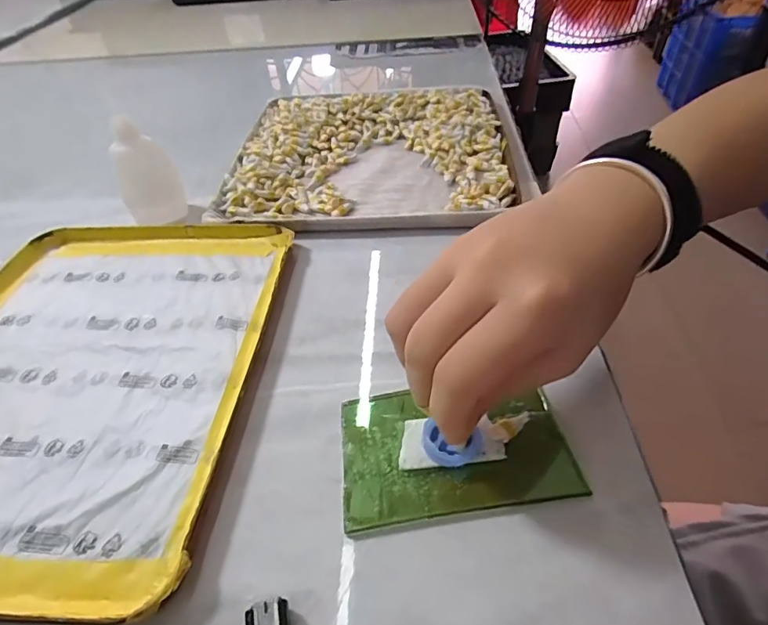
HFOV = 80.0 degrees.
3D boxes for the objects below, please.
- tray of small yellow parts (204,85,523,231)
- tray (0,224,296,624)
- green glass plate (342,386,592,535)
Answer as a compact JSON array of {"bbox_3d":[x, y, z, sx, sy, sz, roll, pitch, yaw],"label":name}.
[{"bbox_3d":[-0.014,-0.146,0.411,0.238,0.018,0.225,-3,46,2],"label":"tray of small yellow parts"},{"bbox_3d":[-0.173,0.027,0.262,0.197,0.011,0.241,1,47,5],"label":"tray"},{"bbox_3d":[0.032,0.062,0.217,0.103,0.005,0.066,-8,46,-3],"label":"green glass plate"}]

